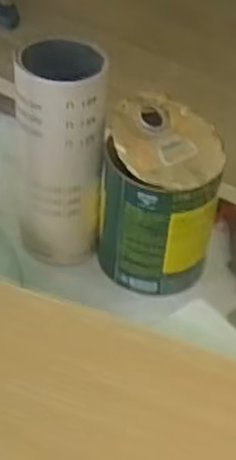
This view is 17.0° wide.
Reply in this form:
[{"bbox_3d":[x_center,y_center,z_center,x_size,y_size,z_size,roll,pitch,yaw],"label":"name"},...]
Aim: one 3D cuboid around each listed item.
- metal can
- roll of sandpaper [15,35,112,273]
[{"bbox_3d":[0.055,-0.036,1.088,0.159,0.244,0.162,13,44,6],"label":"metal can"},{"bbox_3d":[-0.081,-0.100,1.071,0.119,0.284,0.111,2,44,-5],"label":"roll of sandpaper"}]

